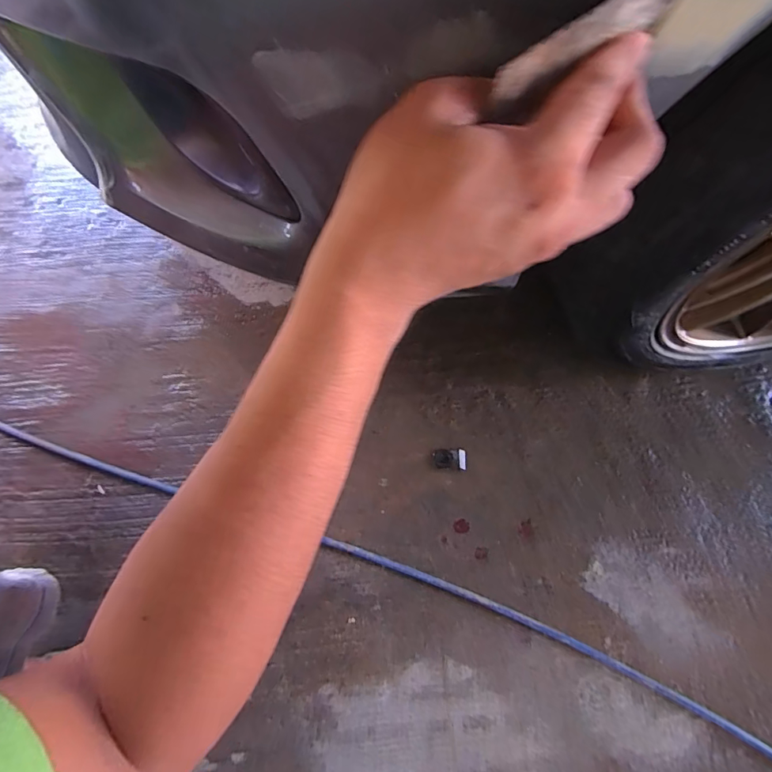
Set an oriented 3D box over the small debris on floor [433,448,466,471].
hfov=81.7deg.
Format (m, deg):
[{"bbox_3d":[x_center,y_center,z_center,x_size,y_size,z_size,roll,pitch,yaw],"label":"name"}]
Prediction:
[{"bbox_3d":[0.083,0.096,0.581,0.041,0.008,0.028,-1,70,-1],"label":"small debris on floor"}]

